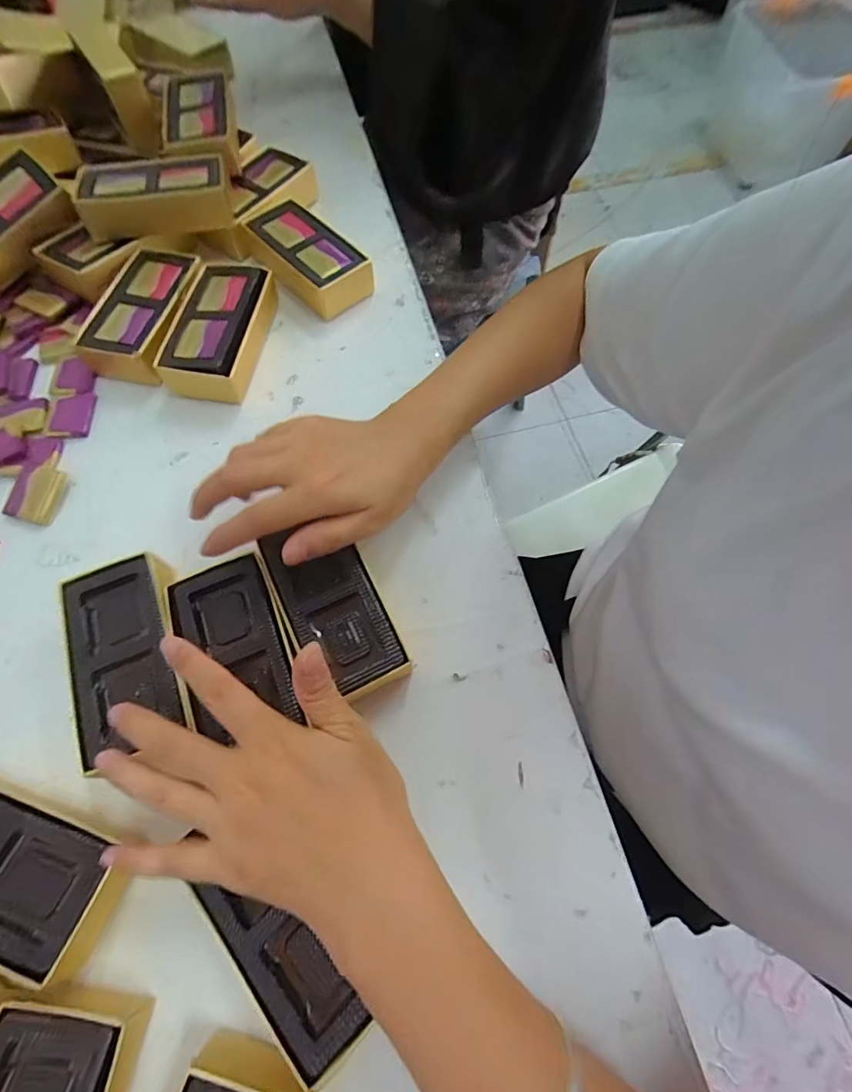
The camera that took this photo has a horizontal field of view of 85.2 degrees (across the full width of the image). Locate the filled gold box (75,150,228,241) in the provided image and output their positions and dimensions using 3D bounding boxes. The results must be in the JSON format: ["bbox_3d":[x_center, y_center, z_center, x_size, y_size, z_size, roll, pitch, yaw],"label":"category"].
[{"bbox_3d":[-0.224,-0.294,0.389,0.113,0.034,0.056,-10,67,-5],"label":"filled gold box"}]

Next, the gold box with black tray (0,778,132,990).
[{"bbox_3d":[-0.206,0.157,0.233,0.119,0.037,0.057,19,68,7],"label":"gold box with black tray"}]

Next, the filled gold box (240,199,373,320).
[{"bbox_3d":[-0.103,-0.252,0.406,0.112,0.033,0.053,43,73,16],"label":"filled gold box"}]

